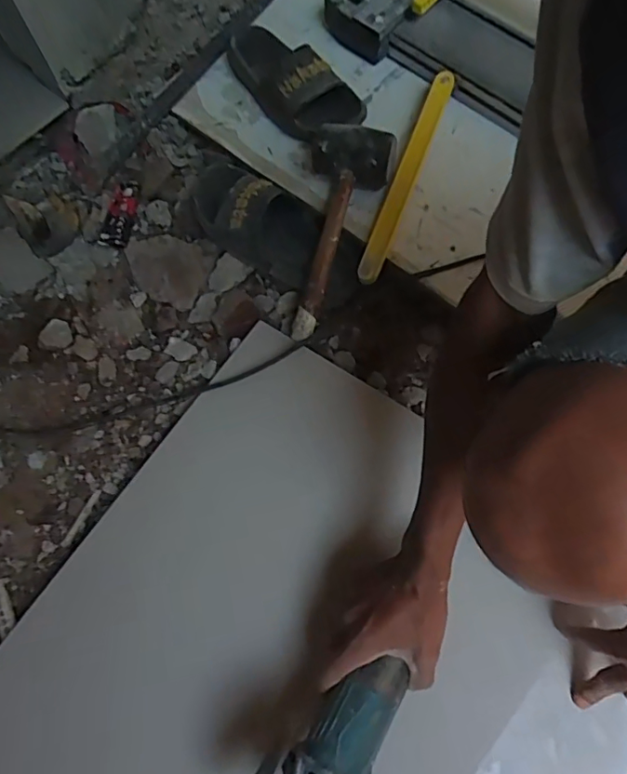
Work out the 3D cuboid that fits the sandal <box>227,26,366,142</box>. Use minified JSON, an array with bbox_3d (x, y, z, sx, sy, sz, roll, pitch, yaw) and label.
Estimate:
[{"bbox_3d":[-0.037,-0.464,0.778,0.112,0.071,0.265,-41,74,-12],"label":"sandal"}]

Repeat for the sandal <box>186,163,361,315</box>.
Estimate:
[{"bbox_3d":[-0.055,-0.214,0.723,0.274,0.090,0.110,32,74,-5],"label":"sandal"}]

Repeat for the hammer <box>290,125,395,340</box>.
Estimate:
[{"bbox_3d":[0.038,-0.208,0.681,0.107,0.070,0.282,7,70,4],"label":"hammer"}]

